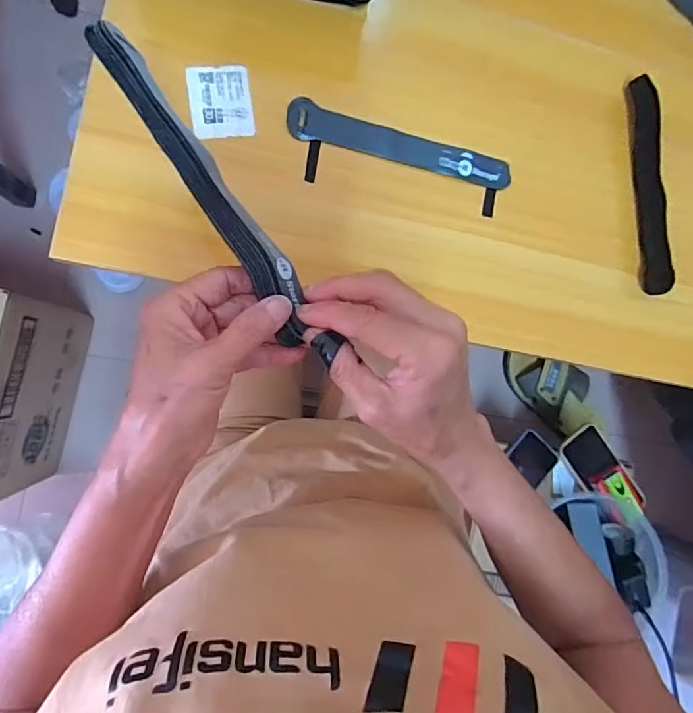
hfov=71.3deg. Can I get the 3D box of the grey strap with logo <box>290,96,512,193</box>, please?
[{"bbox_3d":[0.049,-0.181,0.419,0.198,0.005,0.029,11,87,-9],"label":"grey strap with logo"}]

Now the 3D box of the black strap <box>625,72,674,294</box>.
[{"bbox_3d":[0.284,-0.158,0.454,0.024,0.017,0.197,-4,90,-9],"label":"black strap"}]

